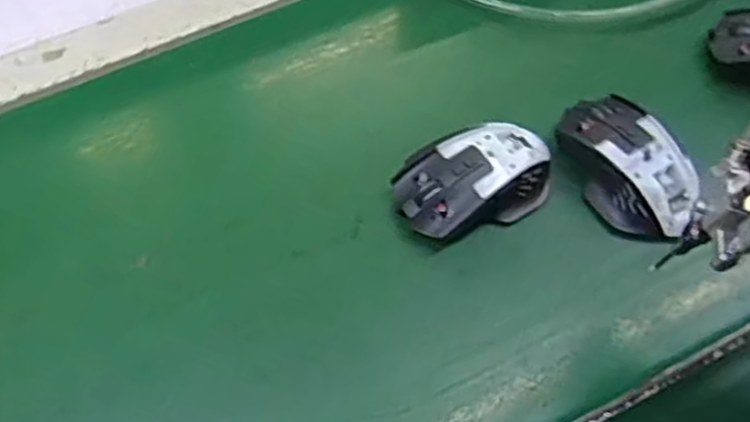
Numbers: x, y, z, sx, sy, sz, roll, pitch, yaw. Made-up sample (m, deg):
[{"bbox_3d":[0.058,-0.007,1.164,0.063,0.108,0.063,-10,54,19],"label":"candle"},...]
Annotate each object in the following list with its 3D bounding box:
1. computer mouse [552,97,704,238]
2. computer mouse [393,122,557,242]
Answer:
[{"bbox_3d":[0.176,-0.034,0.503,0.064,0.036,0.113,-28,63,-14],"label":"computer mouse"},{"bbox_3d":[0.072,-0.024,0.499,0.112,0.037,0.065,-22,62,-11],"label":"computer mouse"}]

